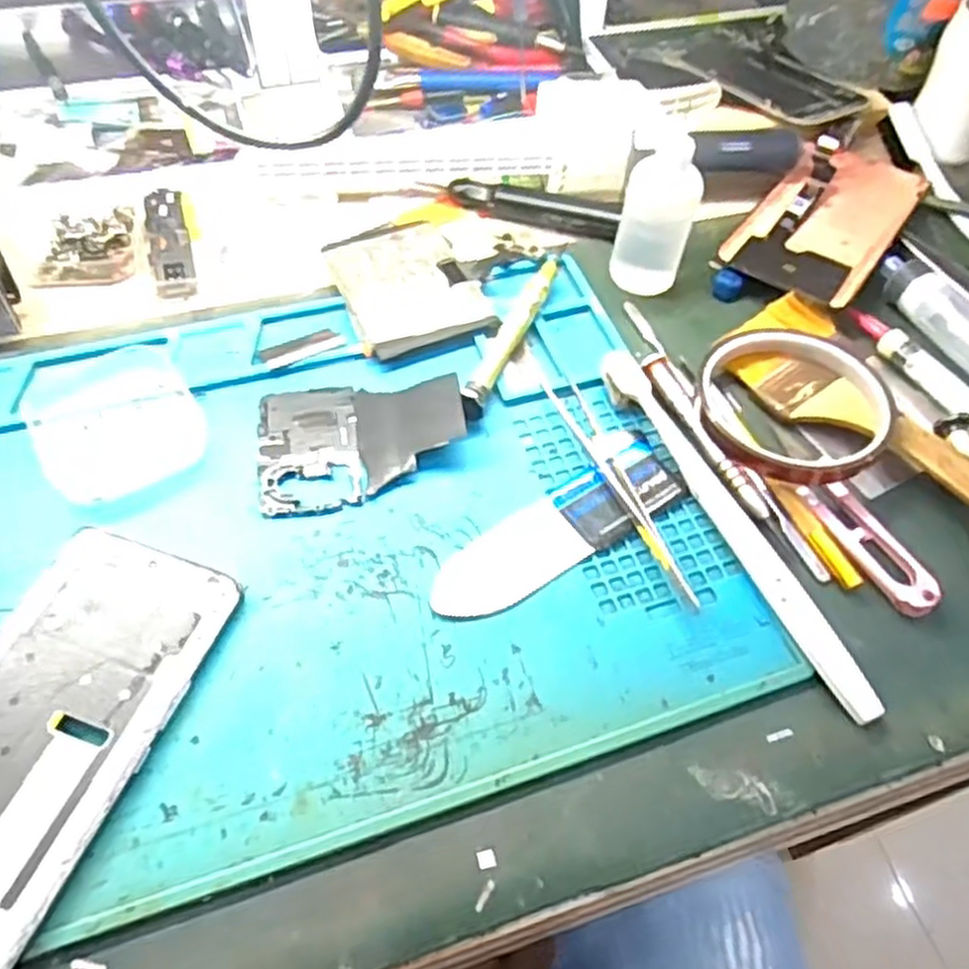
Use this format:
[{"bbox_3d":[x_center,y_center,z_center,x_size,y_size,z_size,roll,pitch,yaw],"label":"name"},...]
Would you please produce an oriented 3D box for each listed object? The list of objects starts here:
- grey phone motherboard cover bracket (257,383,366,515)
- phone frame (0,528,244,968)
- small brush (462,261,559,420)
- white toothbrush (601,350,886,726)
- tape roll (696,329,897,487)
[{"bbox_3d":[-0.075,-0.016,0.340,0.043,0.004,0.063,-7,58,-9],"label":"grey phone motherboard cover bracket"},{"bbox_3d":[-0.151,0.087,0.261,0.074,0.011,0.156,19,57,8],"label":"phone frame"},{"bbox_3d":[0.013,-0.072,0.376,0.012,0.012,0.110,21,58,9],"label":"small brush"},{"bbox_3d":[0.100,0.012,0.330,0.019,0.010,0.187,-20,60,-16],"label":"white toothbrush"},{"bbox_3d":[0.141,-0.037,0.359,0.085,0.016,0.081,2,57,-3],"label":"tape roll"}]

